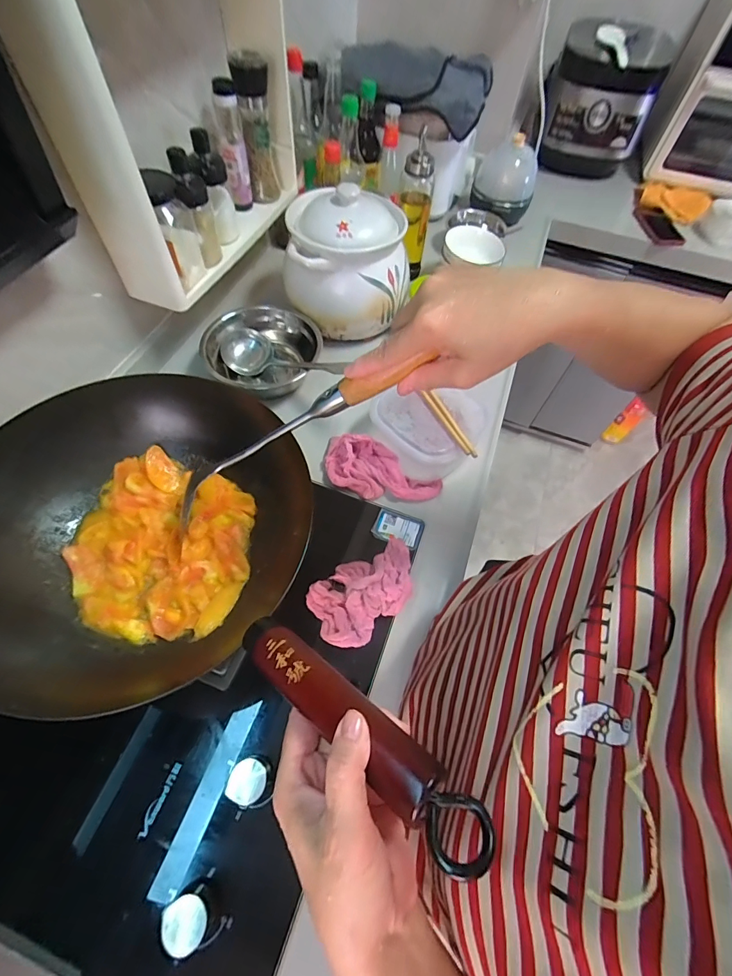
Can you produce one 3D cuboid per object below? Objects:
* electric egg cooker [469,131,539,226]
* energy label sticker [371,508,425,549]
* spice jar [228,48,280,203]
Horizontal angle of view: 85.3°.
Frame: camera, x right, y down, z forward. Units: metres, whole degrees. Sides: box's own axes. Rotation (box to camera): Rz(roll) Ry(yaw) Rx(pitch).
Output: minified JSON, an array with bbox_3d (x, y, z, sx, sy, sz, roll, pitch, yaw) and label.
[{"bbox_3d":[0.329,-0.717,0.927,0.146,0.148,0.175,16,60,6],"label":"electric egg cooker"},{"bbox_3d":[0.046,0.056,0.562,0.066,0.008,0.048,19,60,7],"label":"energy label sticker"},{"bbox_3d":[-0.176,-0.577,0.650,0.055,0.185,0.047,-10,61,-9],"label":"spice jar"}]

